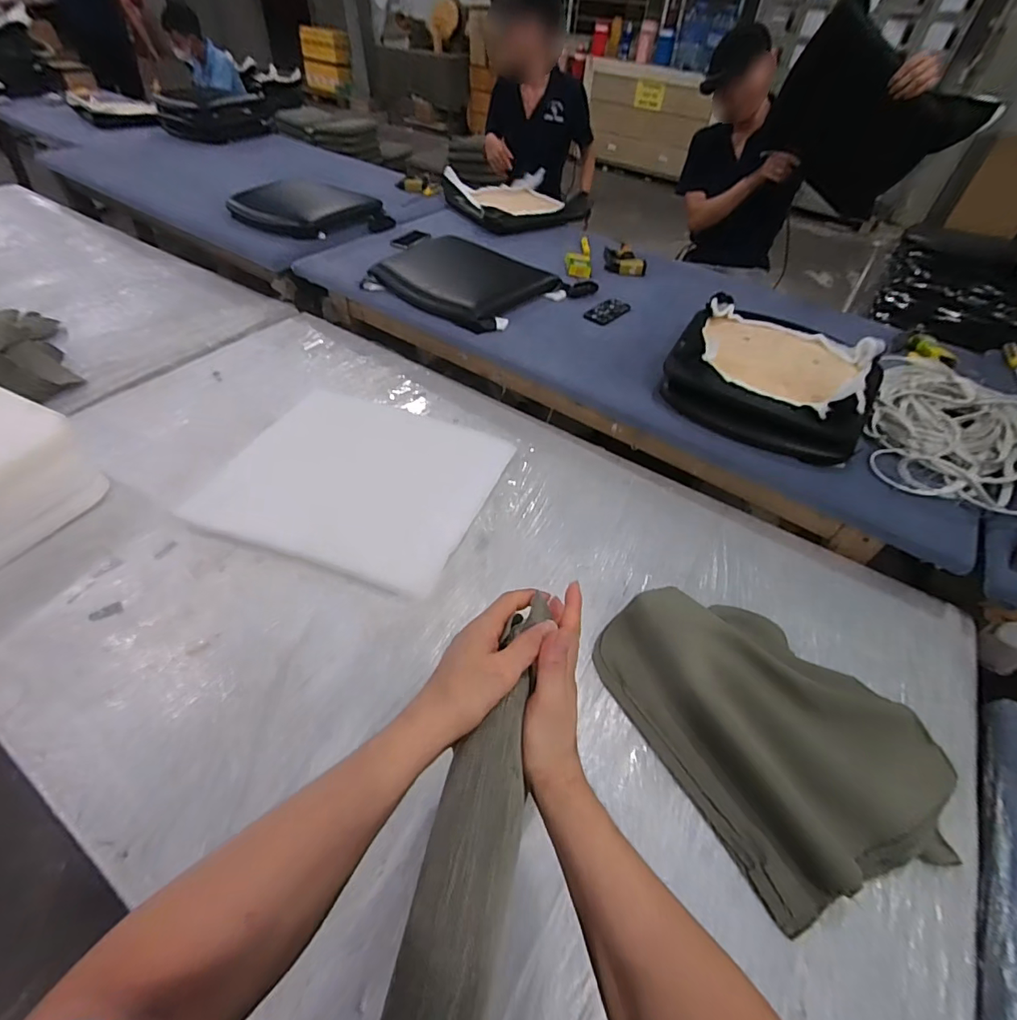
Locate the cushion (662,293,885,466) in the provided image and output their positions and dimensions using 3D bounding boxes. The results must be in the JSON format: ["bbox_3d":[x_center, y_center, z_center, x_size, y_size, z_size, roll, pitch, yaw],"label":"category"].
[{"bbox_3d":[0.641,-0.338,1.197,0.461,0.159,0.374,31,53,21],"label":"cushion"}]

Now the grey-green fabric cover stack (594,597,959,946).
[{"bbox_3d":[0.428,0.326,0.800,0.379,0.098,0.516,-22,54,-21],"label":"grey-green fabric cover stack"}]

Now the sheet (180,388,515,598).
[{"bbox_3d":[-0.345,-0.078,1.145,0.589,0.027,0.485,17,55,11],"label":"sheet"}]

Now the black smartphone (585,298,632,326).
[{"bbox_3d":[0.311,-0.615,1.515,0.141,0.011,0.090,-37,61,-24],"label":"black smartphone"}]

